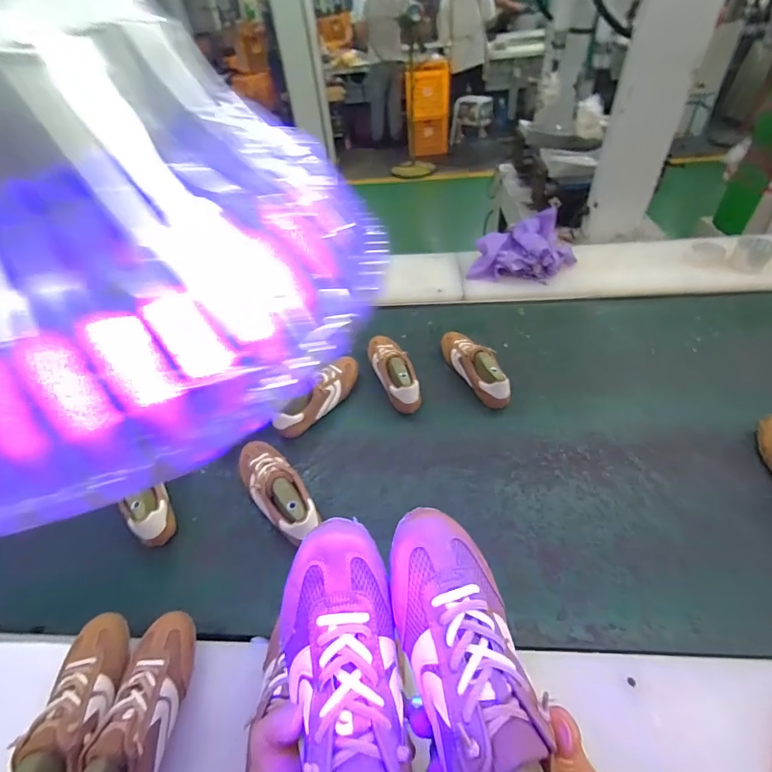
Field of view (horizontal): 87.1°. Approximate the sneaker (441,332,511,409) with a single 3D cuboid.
[{"bbox_3d":[0.210,-0.056,0.954,0.088,0.086,0.243,-18,47,-12],"label":"sneaker"}]

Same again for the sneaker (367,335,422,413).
[{"bbox_3d":[0.017,-0.047,0.959,0.082,0.088,0.237,-17,47,-11],"label":"sneaker"}]

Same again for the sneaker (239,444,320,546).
[{"bbox_3d":[-0.203,0.188,0.750,0.086,0.089,0.251,-31,51,-22],"label":"sneaker"}]

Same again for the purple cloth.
[{"bbox_3d":[0.403,-0.401,1.167,0.268,0.116,0.225,14,49,18],"label":"purple cloth"}]

